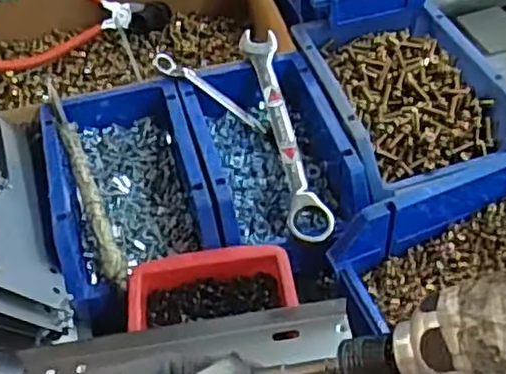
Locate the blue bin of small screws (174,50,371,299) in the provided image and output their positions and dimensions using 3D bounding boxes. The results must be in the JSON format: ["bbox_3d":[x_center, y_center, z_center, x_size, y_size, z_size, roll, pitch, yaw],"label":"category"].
[{"bbox_3d":[0.013,-0.019,0.484,0.099,0.059,0.174,-13,49,-8],"label":"blue bin of small screws"}]

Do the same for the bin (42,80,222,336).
[{"bbox_3d":[-0.088,0.001,0.475,0.101,0.060,0.170,-14,49,-8],"label":"bin"}]

